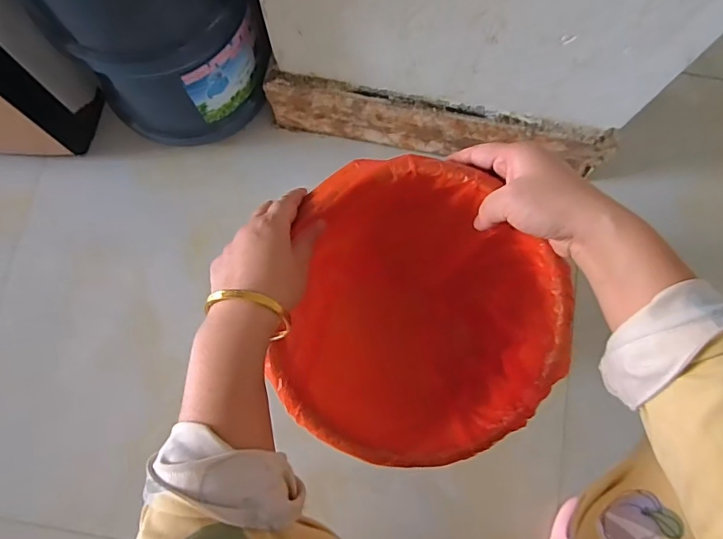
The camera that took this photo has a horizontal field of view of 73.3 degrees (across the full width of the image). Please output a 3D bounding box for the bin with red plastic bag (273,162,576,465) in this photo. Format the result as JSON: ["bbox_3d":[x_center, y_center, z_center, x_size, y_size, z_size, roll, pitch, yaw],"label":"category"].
[{"bbox_3d":[0.050,0.049,0.463,0.222,0.193,0.240,0,78,-1],"label":"bin with red plastic bag"}]

